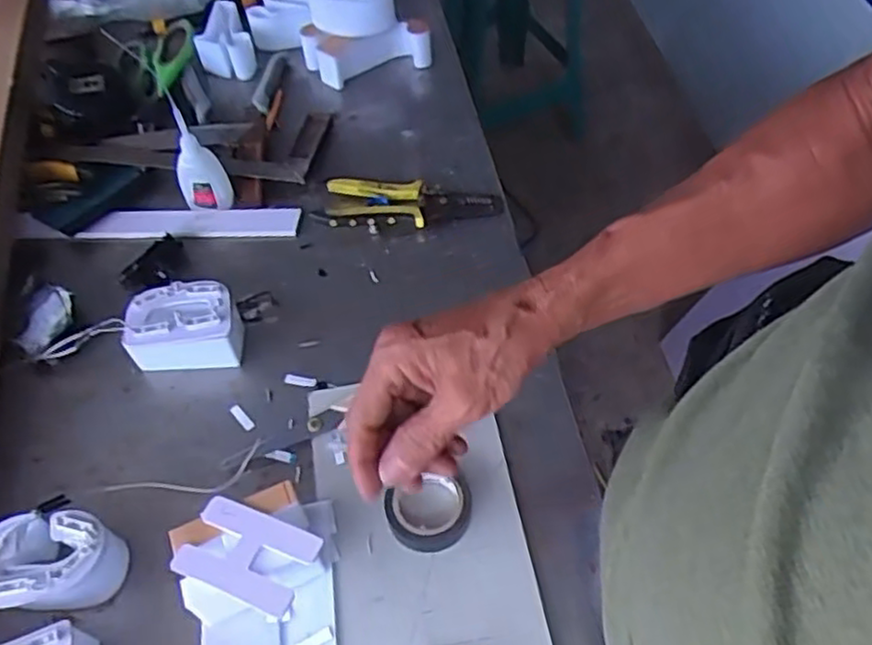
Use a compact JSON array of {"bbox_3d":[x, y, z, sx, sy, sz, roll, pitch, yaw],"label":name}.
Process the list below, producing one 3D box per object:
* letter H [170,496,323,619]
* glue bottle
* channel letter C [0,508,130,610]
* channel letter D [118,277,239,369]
[{"bbox_3d":[-0.118,0.145,0.459,0.080,0.010,0.053,18,57,14],"label":"letter H"},{"bbox_3d":[-0.219,-0.149,0.660,0.047,0.102,0.034,26,60,21],"label":"glue bottle"},{"bbox_3d":[-0.251,0.162,0.484,0.087,0.051,0.058,-5,54,1],"label":"channel letter C"},{"bbox_3d":[-0.202,0.004,0.592,0.088,0.053,0.053,-6,54,0],"label":"channel letter D"}]

